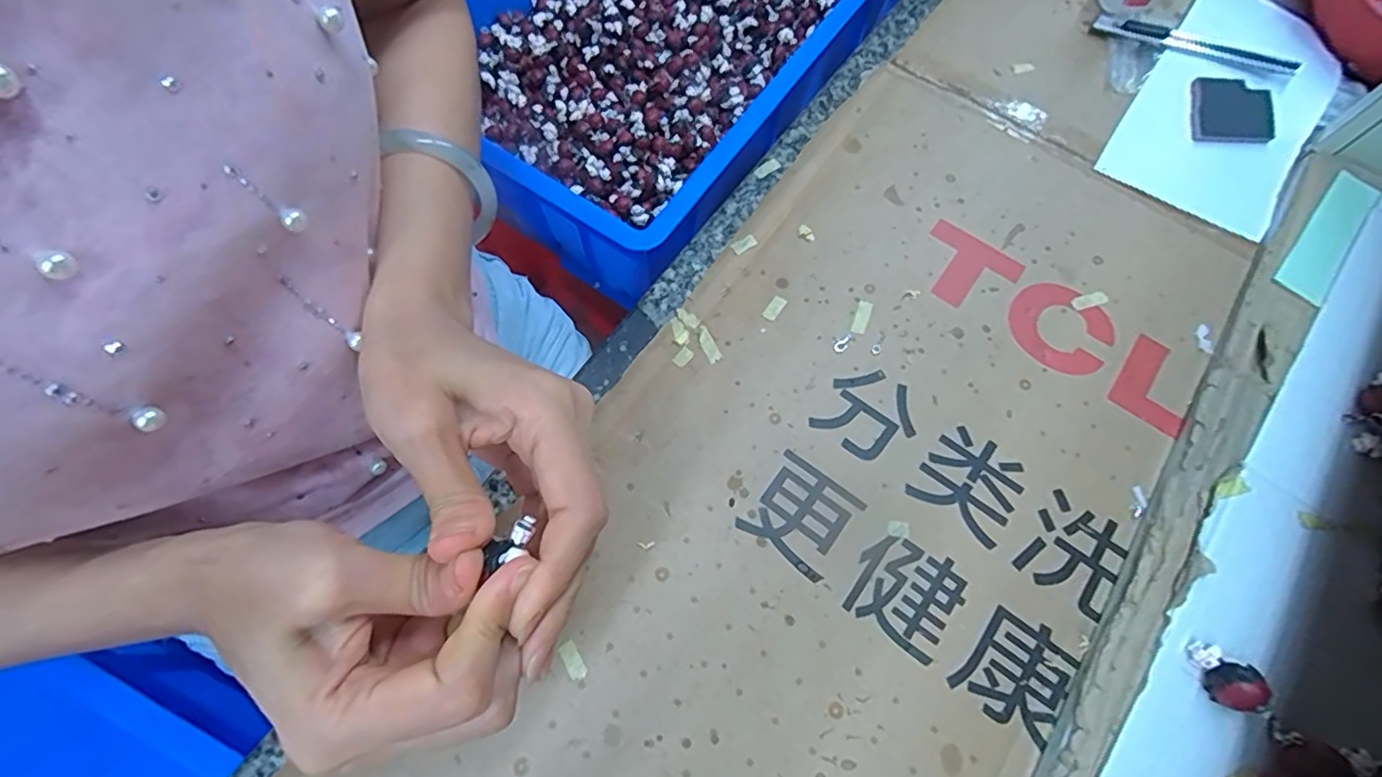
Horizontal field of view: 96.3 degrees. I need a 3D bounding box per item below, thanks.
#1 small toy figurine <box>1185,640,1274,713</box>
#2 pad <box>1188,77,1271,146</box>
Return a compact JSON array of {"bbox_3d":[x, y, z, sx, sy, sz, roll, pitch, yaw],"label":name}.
[{"bbox_3d":[0.228,0.122,0.263,0.014,0.018,0.030,-22,67,-7],"label":"small toy figurine"},{"bbox_3d":[0.356,-0.181,0.408,0.045,0.006,0.046,7,83,12],"label":"pad"}]

